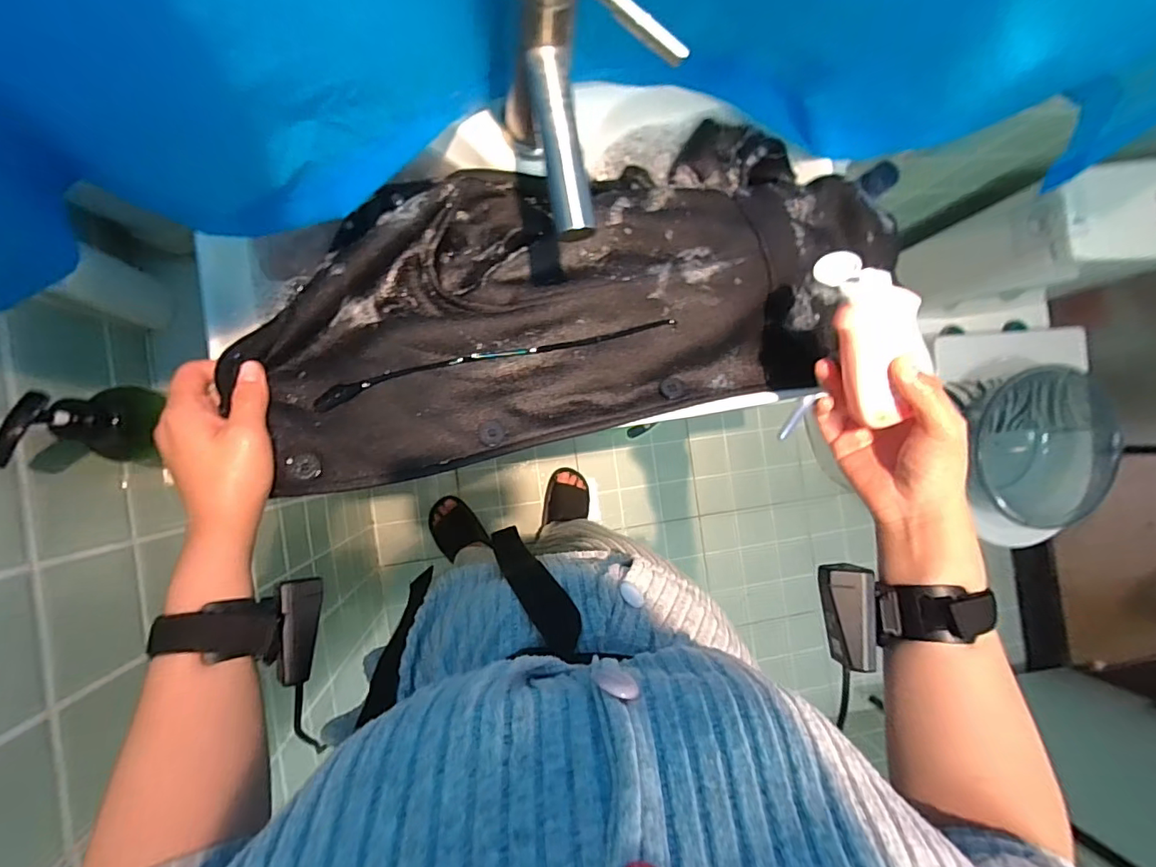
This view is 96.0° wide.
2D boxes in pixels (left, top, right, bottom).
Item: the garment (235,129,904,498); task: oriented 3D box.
[{"bbox_3d":[0.003,-0.116,0.445,0.528,0.074,0.245,-17,91,-8],"label":"garment"}]

